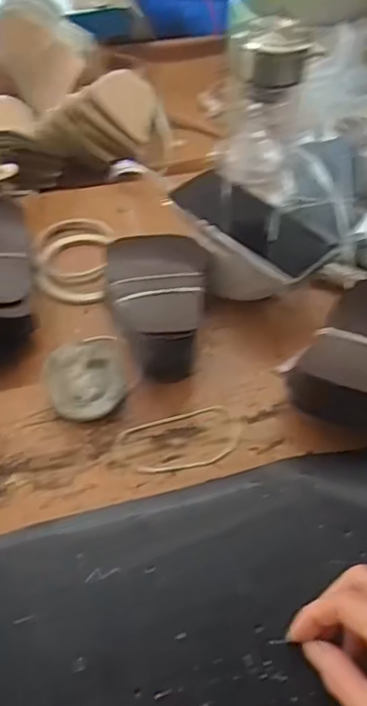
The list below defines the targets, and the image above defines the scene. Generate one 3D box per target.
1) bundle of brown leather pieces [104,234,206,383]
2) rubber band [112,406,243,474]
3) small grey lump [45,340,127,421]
[{"bbox_3d":[-0.025,-0.043,0.555,0.086,0.058,0.122,1,50,-2],"label":"bundle of brown leather pieces"},{"bbox_3d":[-0.004,0.070,0.506,0.106,0.004,0.052,-11,52,-12],"label":"rubber band"},{"bbox_3d":[-0.081,0.020,0.526,0.063,0.016,0.075,-7,51,-9],"label":"small grey lump"}]

